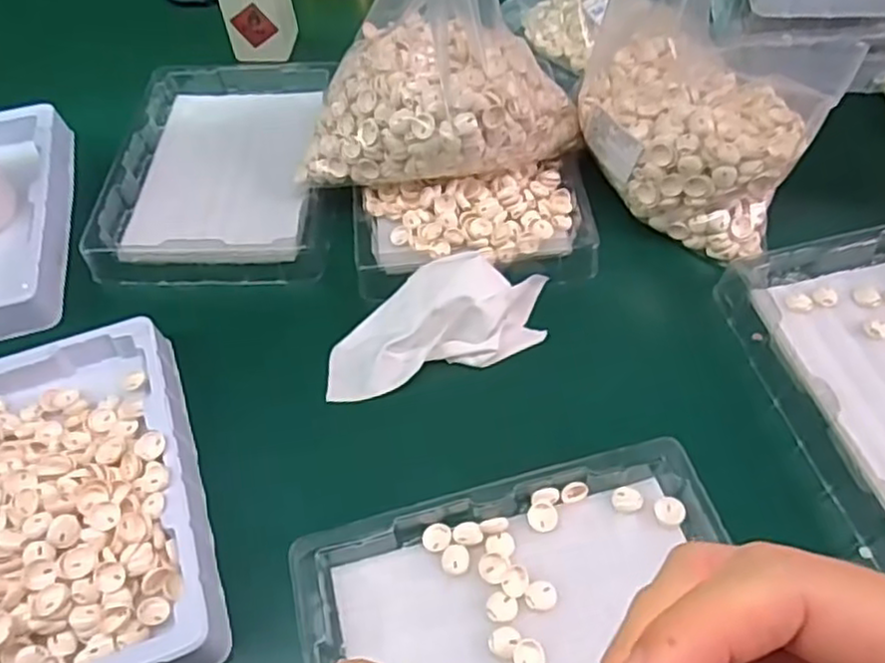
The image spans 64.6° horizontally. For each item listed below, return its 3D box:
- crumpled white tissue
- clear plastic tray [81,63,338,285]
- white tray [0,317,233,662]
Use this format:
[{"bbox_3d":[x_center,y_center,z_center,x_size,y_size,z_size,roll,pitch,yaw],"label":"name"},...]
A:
[{"bbox_3d":[-0.004,-0.008,0.454,0.150,0.046,0.059,-14,56,-6],"label":"crumpled white tissue"},{"bbox_3d":[-0.171,-0.138,0.562,0.170,0.031,0.227,-1,56,3],"label":"clear plastic tray"},{"bbox_3d":[-0.223,0.101,0.388,0.169,0.041,0.219,-20,57,-10],"label":"white tray"}]

